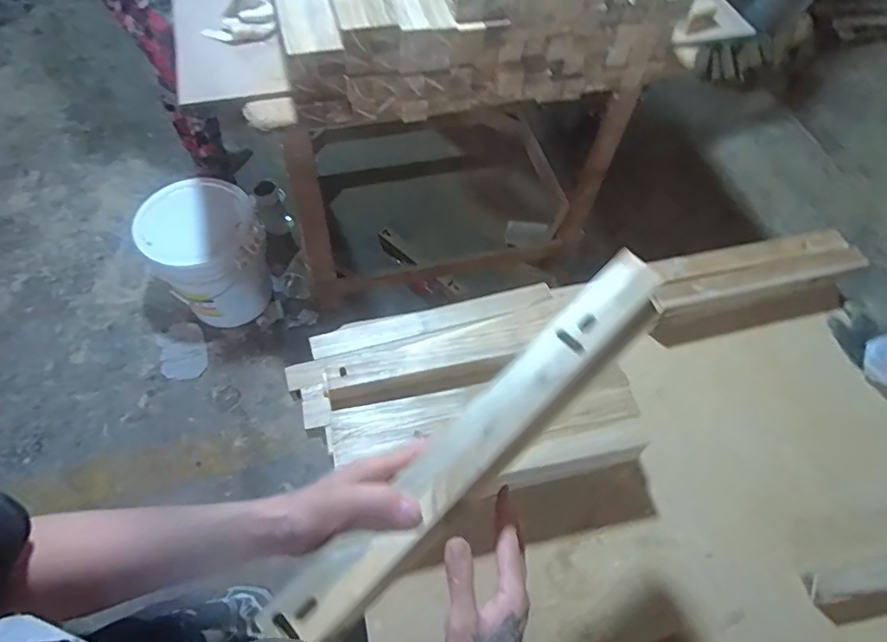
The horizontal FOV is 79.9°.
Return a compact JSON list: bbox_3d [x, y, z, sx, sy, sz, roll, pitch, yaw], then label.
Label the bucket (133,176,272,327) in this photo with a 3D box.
[{"bbox_3d":[-0.714,-0.192,1.649,0.297,0.404,0.306,2,59,-3],"label":"bucket"}]

